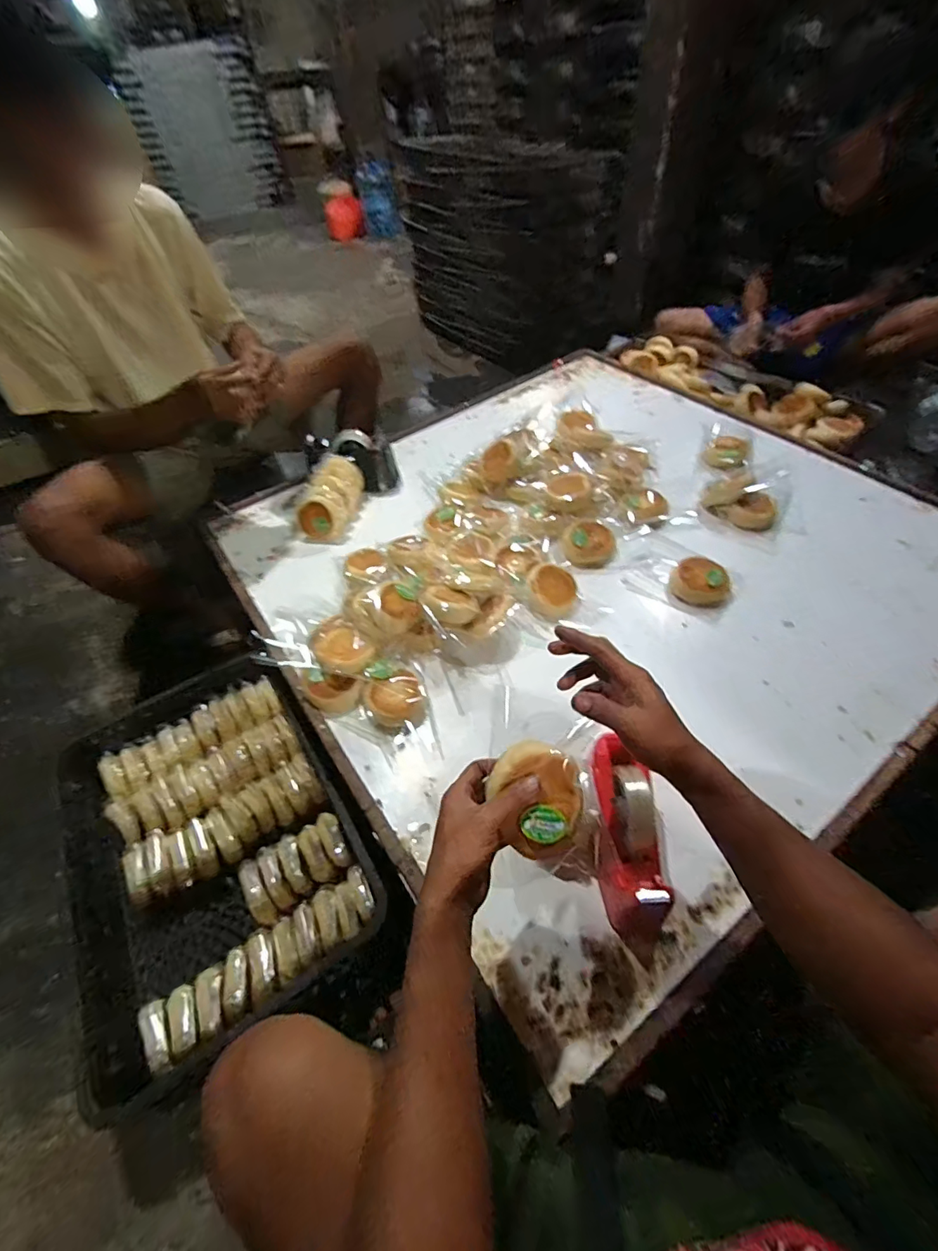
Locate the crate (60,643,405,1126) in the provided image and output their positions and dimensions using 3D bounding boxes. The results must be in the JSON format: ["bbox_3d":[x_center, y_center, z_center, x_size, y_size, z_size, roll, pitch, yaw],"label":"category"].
[{"bbox_3d":[-0.455,0.366,0.882,0.454,0.148,0.616,-27,54,-17],"label":"crate"}]

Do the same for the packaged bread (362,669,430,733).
[{"bbox_3d":[-0.108,0.119,0.760,0.089,0.036,0.104,-23,53,-14],"label":"packaged bread"}]

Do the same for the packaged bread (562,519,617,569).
[{"bbox_3d":[0.231,-0.159,0.957,0.098,0.042,0.105,-2,51,3],"label":"packaged bread"}]

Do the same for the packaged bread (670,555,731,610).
[{"bbox_3d":[0.405,-0.077,0.874,0.095,0.038,0.092,-2,51,3],"label":"packaged bread"}]

